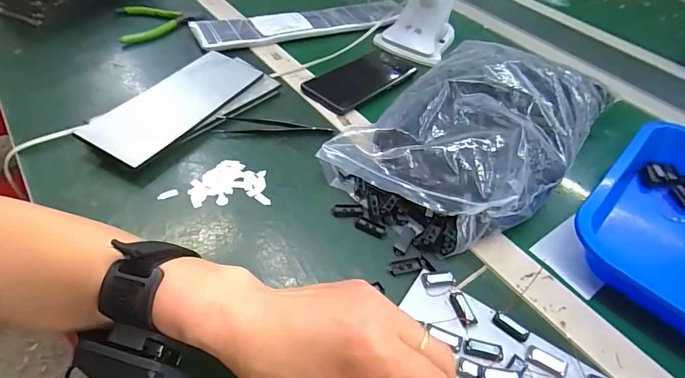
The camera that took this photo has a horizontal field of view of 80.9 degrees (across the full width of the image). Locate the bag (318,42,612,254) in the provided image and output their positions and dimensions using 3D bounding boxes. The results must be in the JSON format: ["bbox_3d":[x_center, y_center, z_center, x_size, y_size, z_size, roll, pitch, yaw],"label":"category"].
[{"bbox_3d":[0.147,-0.065,0.431,0.186,0.076,0.320,36,53,25],"label":"bag"}]

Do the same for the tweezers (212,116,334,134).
[{"bbox_3d":[-0.077,-0.071,0.457,0.127,0.013,0.020,-1,47,-7],"label":"tweezers"}]

